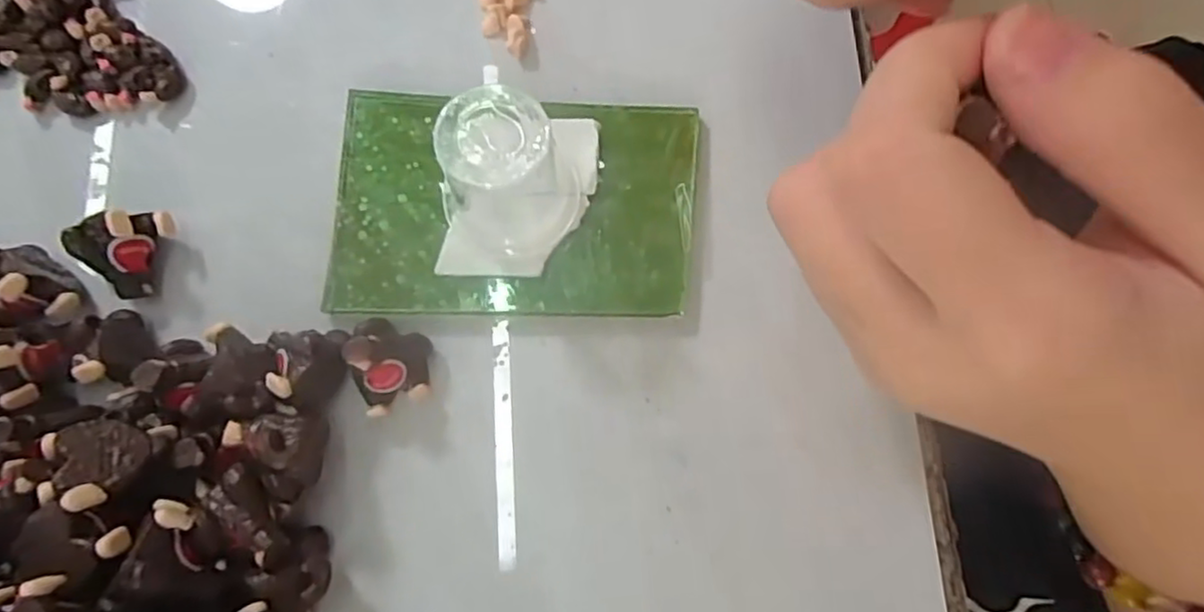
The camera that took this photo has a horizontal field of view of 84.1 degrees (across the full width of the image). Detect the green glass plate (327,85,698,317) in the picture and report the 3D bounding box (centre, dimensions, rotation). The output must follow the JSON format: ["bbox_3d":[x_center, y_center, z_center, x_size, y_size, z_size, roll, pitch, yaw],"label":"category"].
[{"bbox_3d":[-0.025,-0.029,0.194,0.103,0.006,0.067,4,77,0],"label":"green glass plate"}]

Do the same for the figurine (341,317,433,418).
[{"bbox_3d":[-0.057,0.015,0.177,0.020,0.021,0.025,-7,77,-3],"label":"figurine"}]

